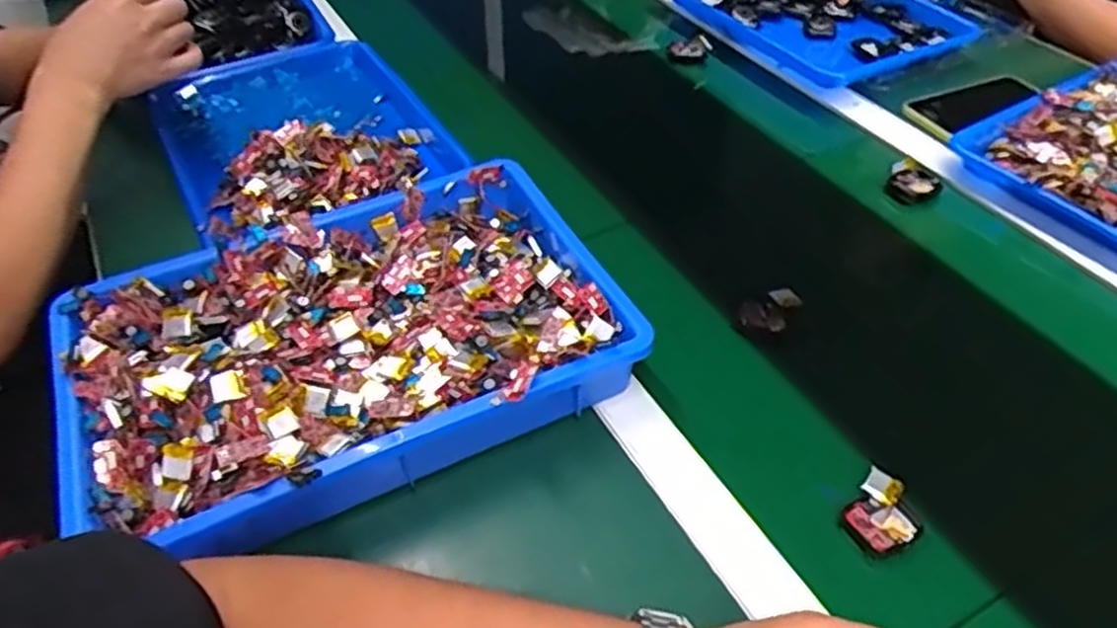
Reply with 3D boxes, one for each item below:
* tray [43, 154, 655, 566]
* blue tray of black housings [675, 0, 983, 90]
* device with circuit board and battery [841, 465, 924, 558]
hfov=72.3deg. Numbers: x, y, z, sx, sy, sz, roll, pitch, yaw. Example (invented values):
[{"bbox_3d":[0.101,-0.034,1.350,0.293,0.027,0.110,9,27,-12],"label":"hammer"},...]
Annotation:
[{"bbox_3d":[-0.147,0.020,0.539,0.367,0.053,0.229,-21,49,-18],"label":"tray"},{"bbox_3d":[0.326,-0.385,0.966,0.248,0.040,0.318,-24,50,-20],"label":"blue tray of black housings"},{"bbox_3d":[0.205,0.127,0.485,0.047,0.013,0.045,-28,51,-23],"label":"device with circuit board and battery"}]

